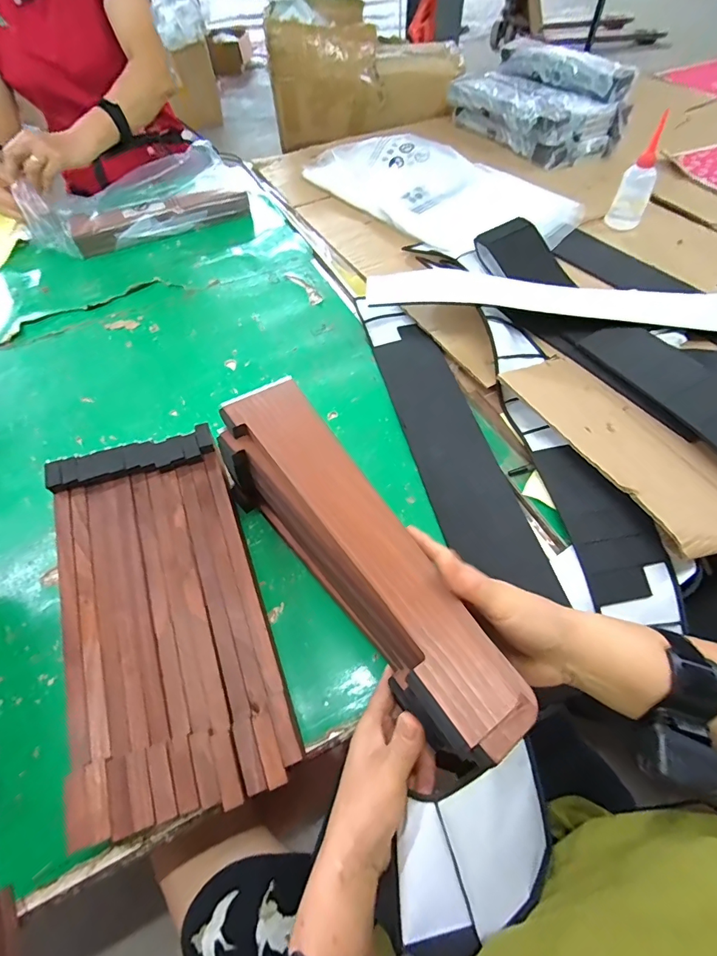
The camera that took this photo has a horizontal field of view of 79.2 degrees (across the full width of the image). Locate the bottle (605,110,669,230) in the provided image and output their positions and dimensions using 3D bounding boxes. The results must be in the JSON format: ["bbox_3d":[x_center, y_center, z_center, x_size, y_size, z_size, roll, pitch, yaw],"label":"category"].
[{"bbox_3d":[0.510,-0.539,0.786,0.061,0.155,0.052,24,60,17],"label":"bottle"}]

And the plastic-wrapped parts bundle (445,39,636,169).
[{"bbox_3d":[0.412,-0.884,1.017,0.181,0.145,0.393,-28,59,-16],"label":"plastic-wrapped parts bundle"}]

